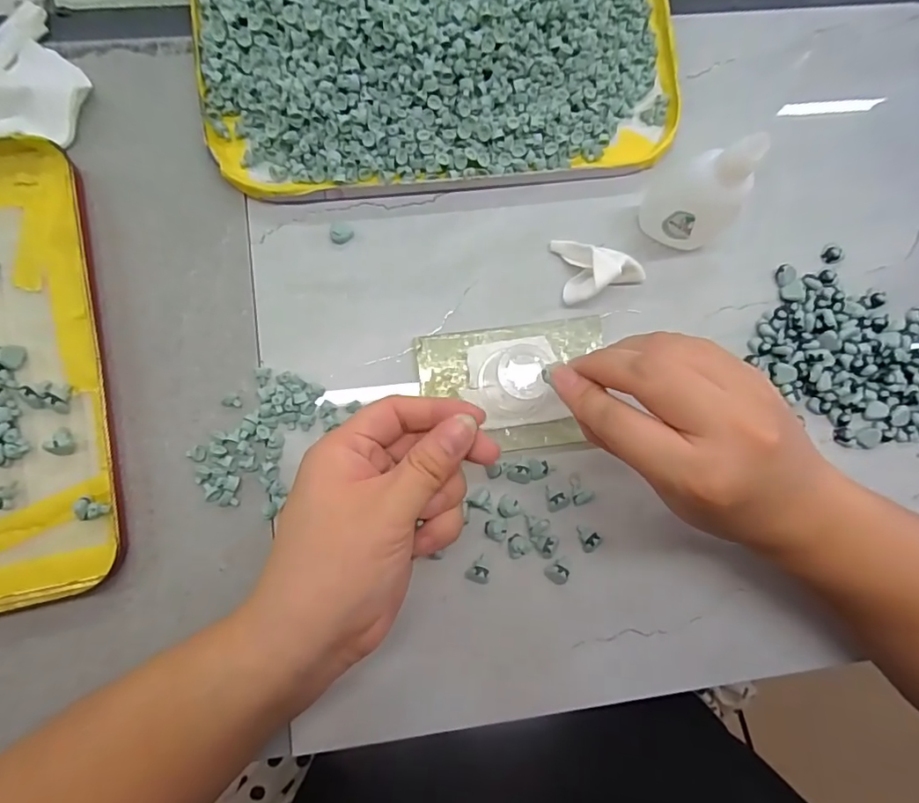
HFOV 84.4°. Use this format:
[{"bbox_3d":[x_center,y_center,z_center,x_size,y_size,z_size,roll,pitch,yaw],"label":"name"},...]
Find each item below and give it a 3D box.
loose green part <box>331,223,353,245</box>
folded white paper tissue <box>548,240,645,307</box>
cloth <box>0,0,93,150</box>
[{"bbox_3d":[-0.067,-0.095,0.287,0.011,0.006,0.011,1,84,-5],"label":"loose green part"},{"bbox_3d":[0.082,-0.078,0.283,0.047,0.028,0.039,-11,85,-6],"label":"folded white paper tissue"},{"bbox_3d":[-0.237,-0.176,0.277,0.067,0.018,0.081,16,83,-3],"label":"cloth"}]

